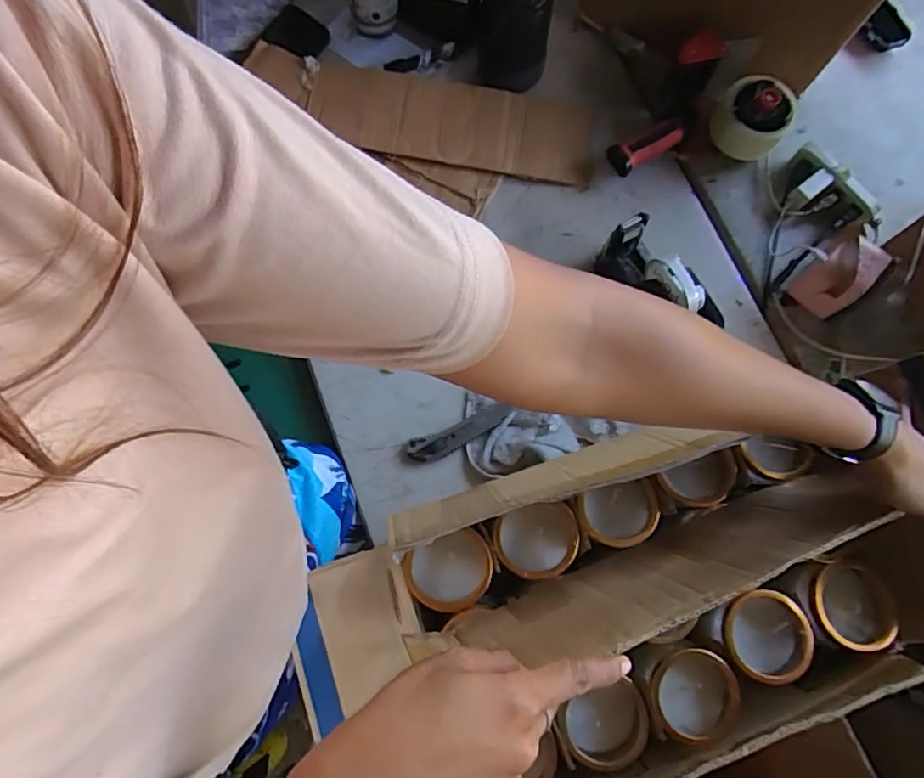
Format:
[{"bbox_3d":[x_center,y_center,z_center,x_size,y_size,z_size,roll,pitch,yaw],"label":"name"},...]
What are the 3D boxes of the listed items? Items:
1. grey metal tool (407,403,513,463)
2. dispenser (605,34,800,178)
[{"bbox_3d":[-0.003,0.056,0.689,0.136,0.015,0.032,-23,77,-5],"label":"grey metal tool"},{"bbox_3d":[0.338,-0.357,0.768,0.185,0.065,0.238,33,79,7],"label":"dispenser"}]

